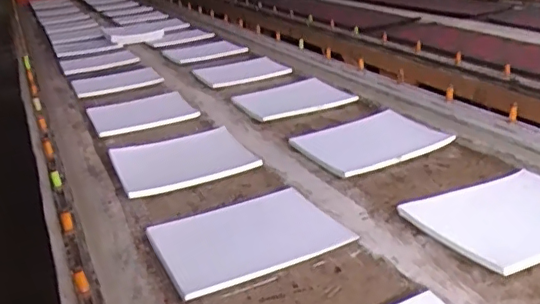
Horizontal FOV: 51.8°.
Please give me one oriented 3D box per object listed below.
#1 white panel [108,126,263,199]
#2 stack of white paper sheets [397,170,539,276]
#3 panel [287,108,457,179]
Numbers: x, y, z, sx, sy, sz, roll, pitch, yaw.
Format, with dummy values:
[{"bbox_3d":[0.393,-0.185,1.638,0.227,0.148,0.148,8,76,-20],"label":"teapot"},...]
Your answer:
[{"bbox_3d":[-0.196,0.015,1.218,0.275,0.035,0.256,-16,24,-23],"label":"white panel"},{"bbox_3d":[0.381,0.100,0.870,0.277,0.022,0.209,-14,23,-20],"label":"stack of white paper sheets"},{"bbox_3d":[0.206,-0.033,1.235,0.294,0.013,0.277,-14,23,-20],"label":"panel"}]

